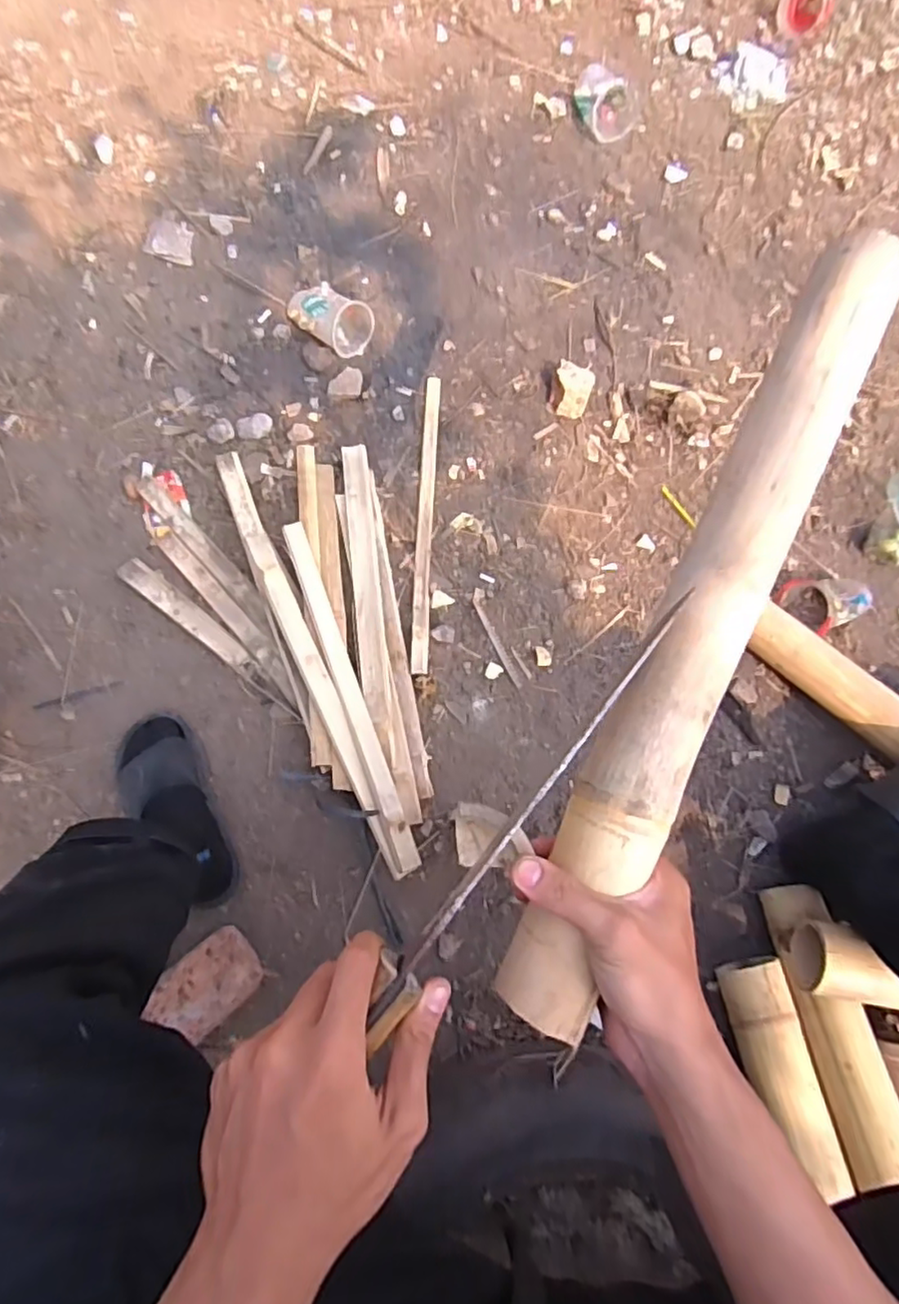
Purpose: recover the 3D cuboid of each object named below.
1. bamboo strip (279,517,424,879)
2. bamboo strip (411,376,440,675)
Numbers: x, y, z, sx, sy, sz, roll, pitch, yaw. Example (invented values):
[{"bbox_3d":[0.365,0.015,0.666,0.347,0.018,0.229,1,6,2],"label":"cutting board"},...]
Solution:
[{"bbox_3d":[-0.141,0.042,0.870,0.036,0.015,0.518,-11,69,-30],"label":"bamboo strip"},{"bbox_3d":[-0.036,-0.220,0.992,0.026,0.011,0.524,2,71,-1],"label":"bamboo strip"}]

